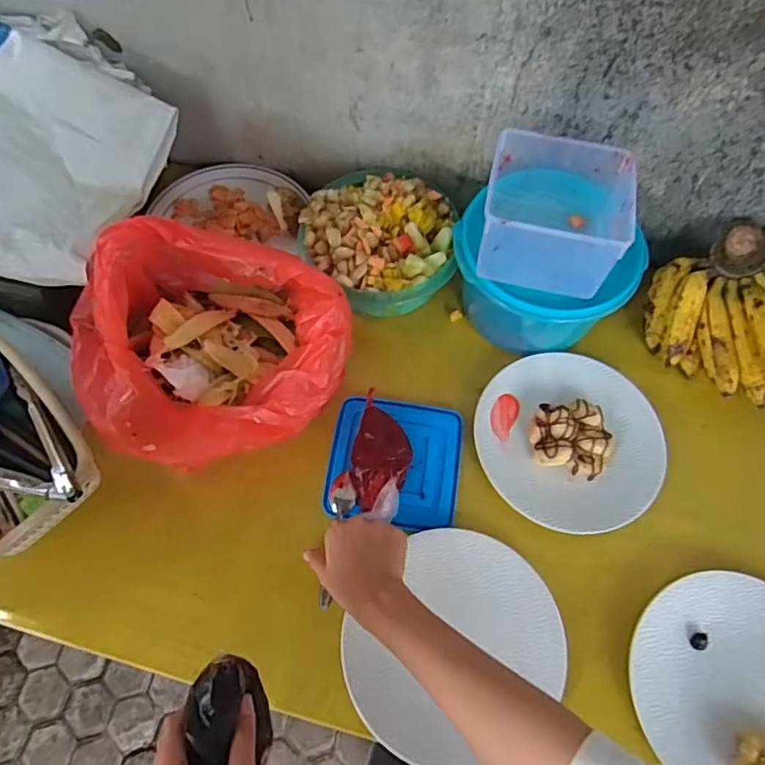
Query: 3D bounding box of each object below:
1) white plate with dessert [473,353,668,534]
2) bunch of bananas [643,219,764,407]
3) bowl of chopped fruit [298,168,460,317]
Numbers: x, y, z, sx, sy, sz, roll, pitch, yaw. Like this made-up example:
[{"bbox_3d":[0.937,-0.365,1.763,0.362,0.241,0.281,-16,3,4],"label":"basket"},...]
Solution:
[{"bbox_3d":[0.206,0.059,0.632,0.199,0.029,0.192,2,66,1],"label":"white plate with dessert"},{"bbox_3d":[0.419,-0.093,0.668,0.179,0.081,0.175,-42,73,-17],"label":"bunch of bananas"},{"bbox_3d":[-0.001,-0.179,0.693,0.177,0.076,0.178,0,66,0],"label":"bowl of chopped fruit"}]

